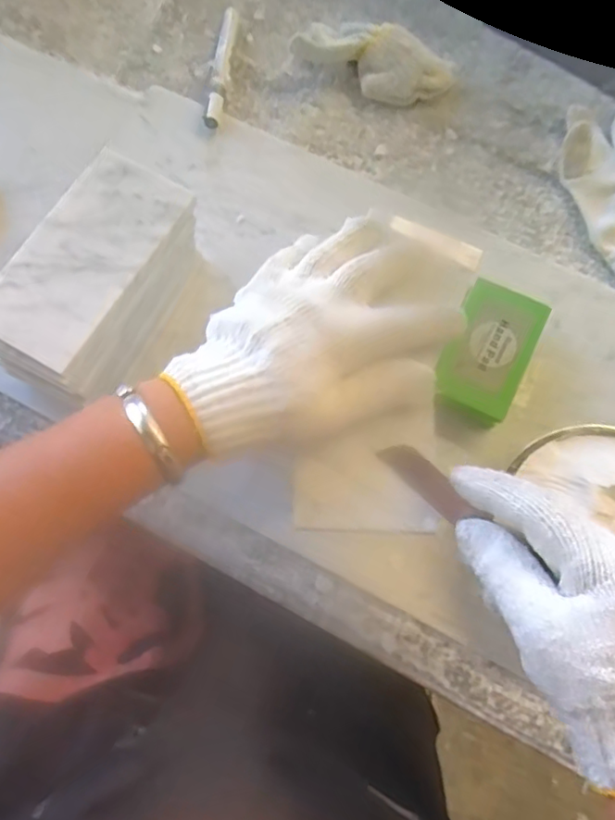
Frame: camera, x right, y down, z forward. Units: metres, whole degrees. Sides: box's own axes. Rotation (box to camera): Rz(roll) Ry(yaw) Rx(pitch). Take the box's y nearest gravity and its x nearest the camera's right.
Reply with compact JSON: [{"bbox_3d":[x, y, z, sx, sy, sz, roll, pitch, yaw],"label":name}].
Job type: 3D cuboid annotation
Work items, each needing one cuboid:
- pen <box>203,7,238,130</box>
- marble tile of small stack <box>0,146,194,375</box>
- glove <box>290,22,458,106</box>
[{"bbox_3d":[-0.077,-0.309,0.542,0.015,0.019,0.142,5,70,1],"label":"pen"},{"bbox_3d":[-0.150,-0.104,0.399,0.077,0.013,0.150,30,72,9],"label":"marble tile of small stack"},{"bbox_3d":[0.062,-0.313,0.539,0.144,0.041,0.061,18,73,4],"label":"glove"}]

